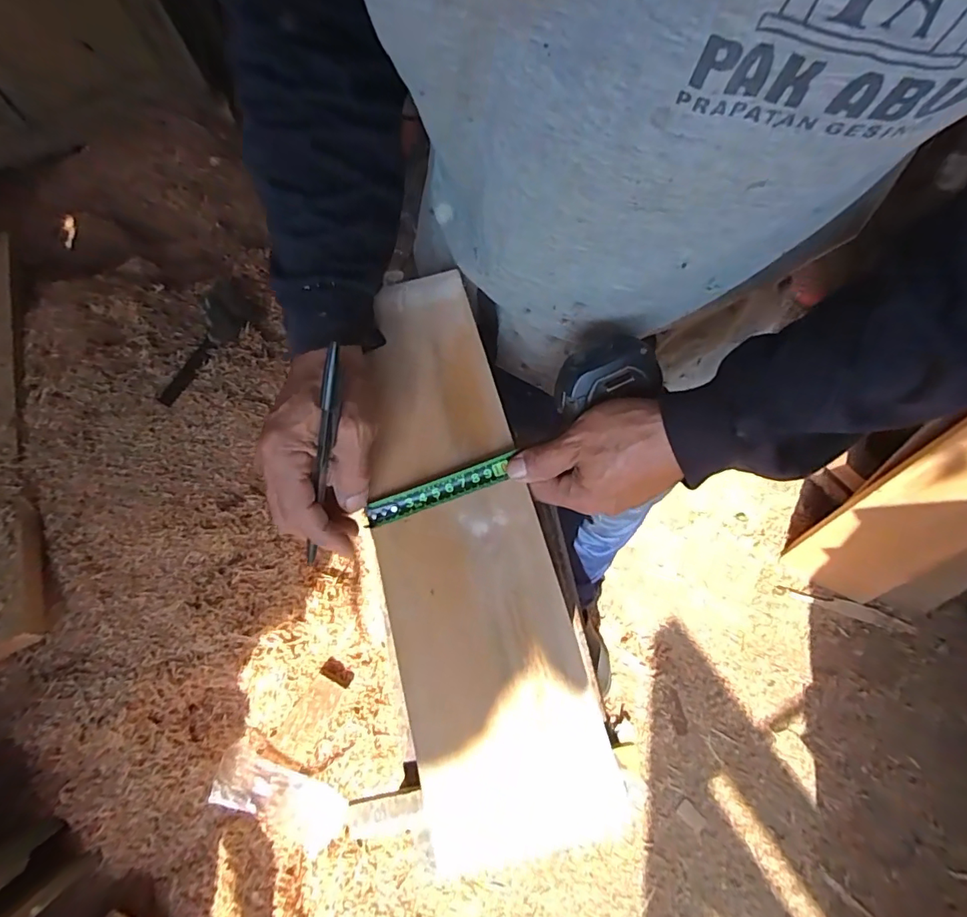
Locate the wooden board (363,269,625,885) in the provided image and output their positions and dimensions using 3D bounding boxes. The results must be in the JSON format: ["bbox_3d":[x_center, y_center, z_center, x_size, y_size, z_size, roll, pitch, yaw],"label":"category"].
[{"bbox_3d":[-0.018,0.040,0.361,0.117,0.010,0.398,-11,69,-3],"label":"wooden board"}]

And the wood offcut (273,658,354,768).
[{"bbox_3d":[-0.308,0.461,0.934,0.077,0.034,0.180,26,73,10],"label":"wood offcut"}]

